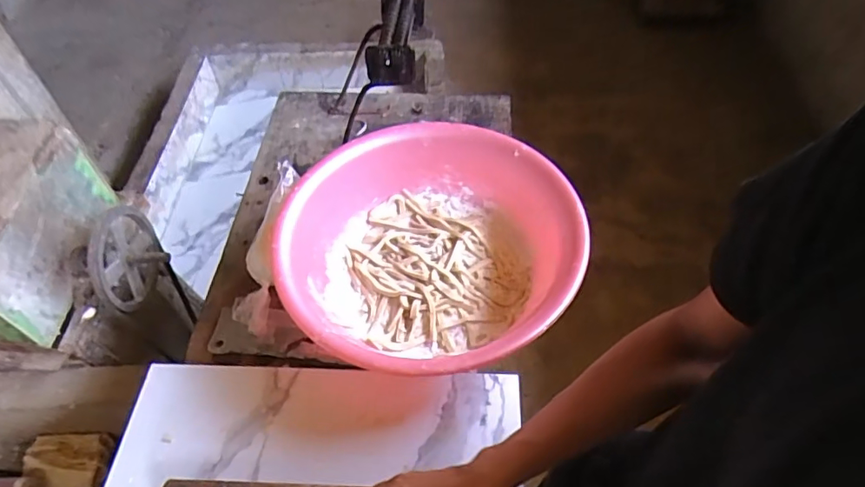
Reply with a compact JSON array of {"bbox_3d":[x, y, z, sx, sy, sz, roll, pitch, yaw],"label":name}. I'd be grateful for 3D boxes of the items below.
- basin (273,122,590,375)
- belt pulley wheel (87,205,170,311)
[{"bbox_3d":[-0.003,0.000,0.760,0.406,0.116,0.417,-1,51,1],"label":"basin"},{"bbox_3d":[-0.565,0.026,1.026,0.086,0.226,0.194,-3,90,-3],"label":"belt pulley wheel"}]

